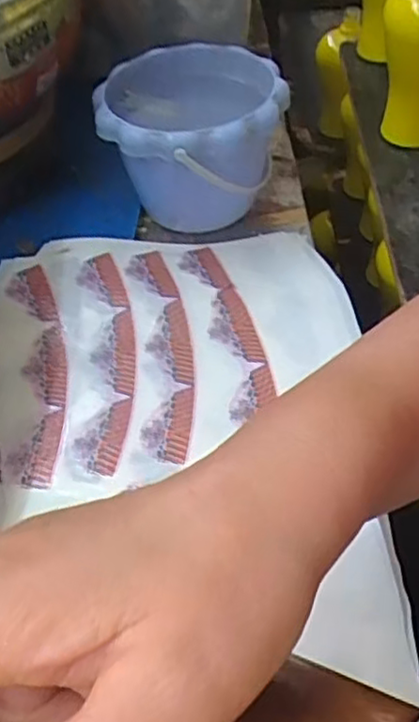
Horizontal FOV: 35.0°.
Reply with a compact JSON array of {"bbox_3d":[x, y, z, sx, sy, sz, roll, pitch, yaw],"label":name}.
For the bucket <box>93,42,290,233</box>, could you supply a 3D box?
[{"bbox_3d":[-0.017,-0.187,0.582,0.145,0.116,0.152,-2,50,3],"label":"bucket"}]

